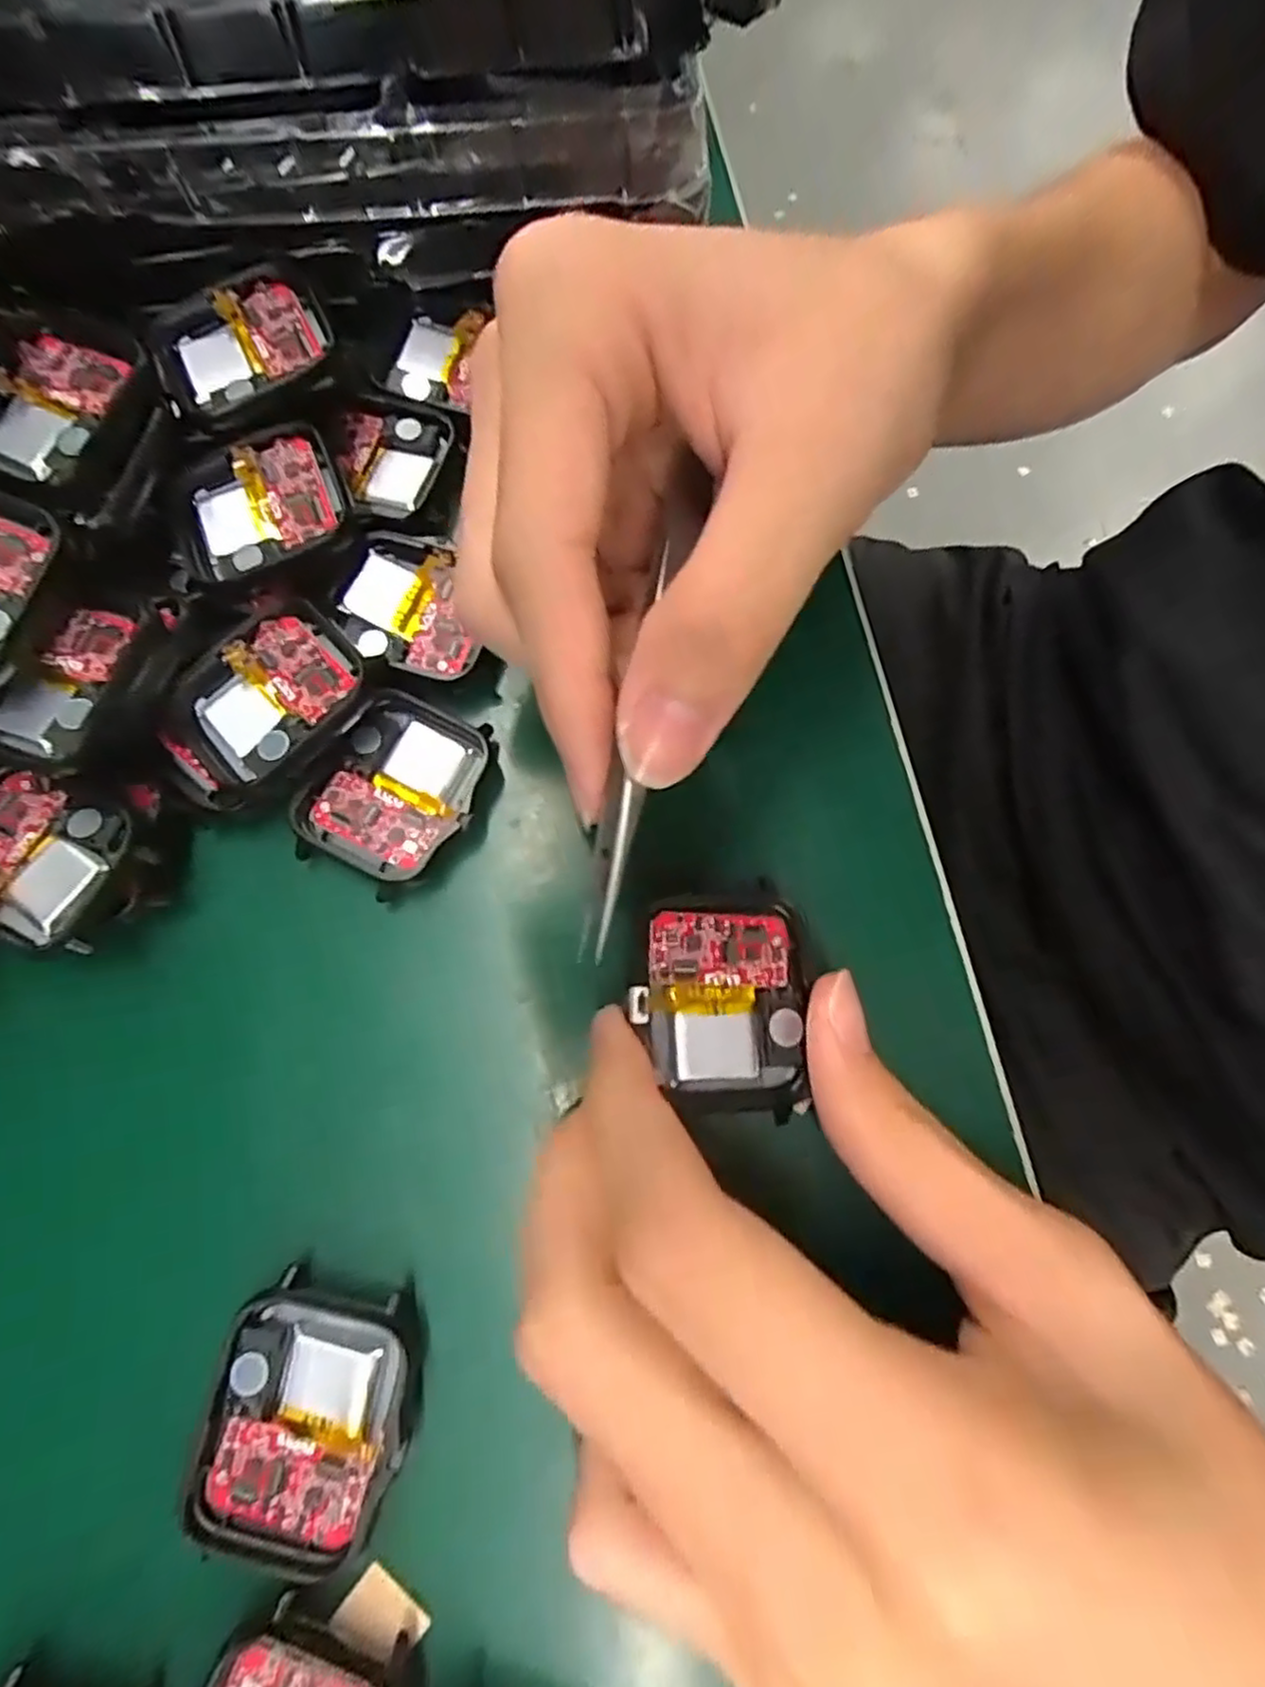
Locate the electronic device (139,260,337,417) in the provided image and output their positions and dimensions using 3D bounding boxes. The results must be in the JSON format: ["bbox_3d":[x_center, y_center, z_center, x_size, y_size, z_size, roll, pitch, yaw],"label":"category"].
[{"bbox_3d":[-0.100,-0.126,0.183,0.044,0.011,0.038,-21,76,-5],"label":"electronic device"}]

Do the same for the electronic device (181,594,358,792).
[{"bbox_3d":[-0.085,-0.035,0.169,0.041,0.007,0.035,-38,78,-9],"label":"electronic device"}]

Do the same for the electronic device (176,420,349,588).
[{"bbox_3d":[-0.094,-0.084,0.181,0.040,0.013,0.036,-23,76,-6],"label":"electronic device"}]

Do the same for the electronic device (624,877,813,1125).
[{"bbox_3d":[0.018,0.032,0.146,0.036,0.014,0.044,1,75,0],"label":"electronic device"}]

